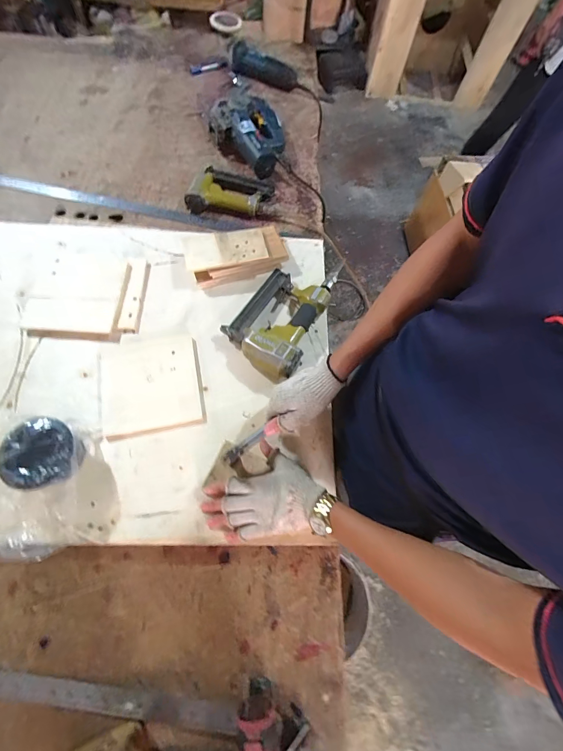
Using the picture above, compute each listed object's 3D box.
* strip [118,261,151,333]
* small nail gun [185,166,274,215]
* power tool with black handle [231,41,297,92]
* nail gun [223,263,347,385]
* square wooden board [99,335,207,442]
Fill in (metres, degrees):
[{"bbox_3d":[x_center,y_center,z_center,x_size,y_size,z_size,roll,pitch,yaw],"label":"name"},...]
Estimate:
[{"bbox_3d":[-0.303,-0.165,0.679,0.040,0.010,0.167,2,68,-4],"label":"strip"},{"bbox_3d":[-0.126,-0.452,0.813,0.190,0.045,0.125,10,68,-1],"label":"small nail gun"},{"bbox_3d":[-0.052,-0.936,1.009,0.201,0.059,0.087,9,68,-17],"label":"power tool with black handle"},{"bbox_3d":[-0.004,-0.133,0.660,0.165,0.060,0.276,23,68,5],"label":"nail gun"},{"bbox_3d":[-0.242,0.016,0.613,0.178,0.015,0.181,-10,69,-9],"label":"square wooden board"}]

